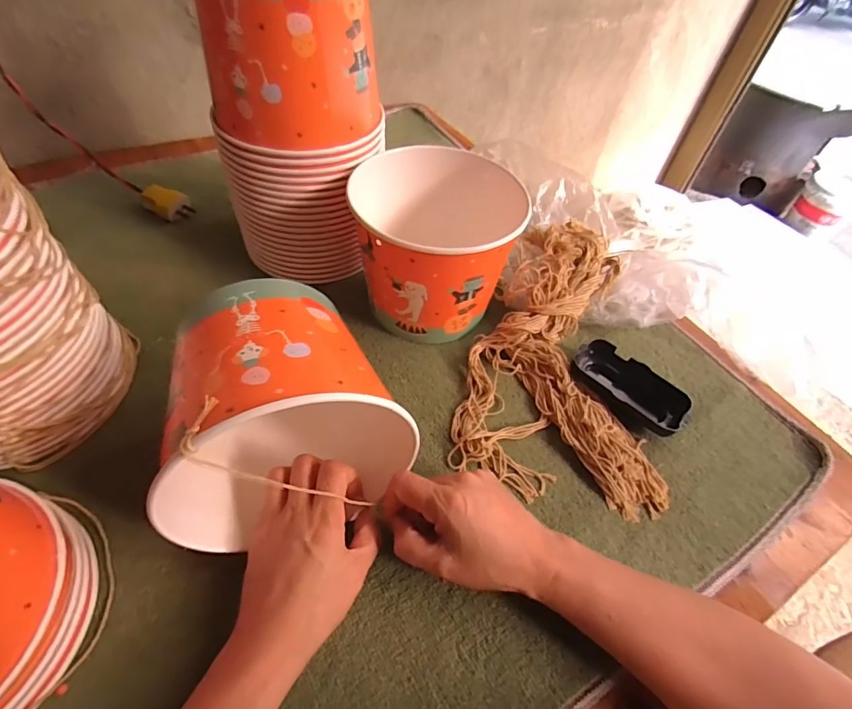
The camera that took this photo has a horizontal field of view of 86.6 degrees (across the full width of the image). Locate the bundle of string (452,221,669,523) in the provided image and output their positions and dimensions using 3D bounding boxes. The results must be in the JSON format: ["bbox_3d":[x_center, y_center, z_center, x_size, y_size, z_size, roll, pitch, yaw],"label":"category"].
[{"bbox_3d":[0.139,-0.018,0.463,0.185,0.046,0.337,10,54,3],"label":"bundle of string"}]

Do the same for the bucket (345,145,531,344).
[{"bbox_3d":[0.007,-0.109,0.466,0.154,0.134,0.157,-10,55,-13],"label":"bucket"}]

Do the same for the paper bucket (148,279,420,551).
[{"bbox_3d":[-0.109,0.031,0.328,0.137,0.147,0.143,-22,59,-19],"label":"paper bucket"}]

